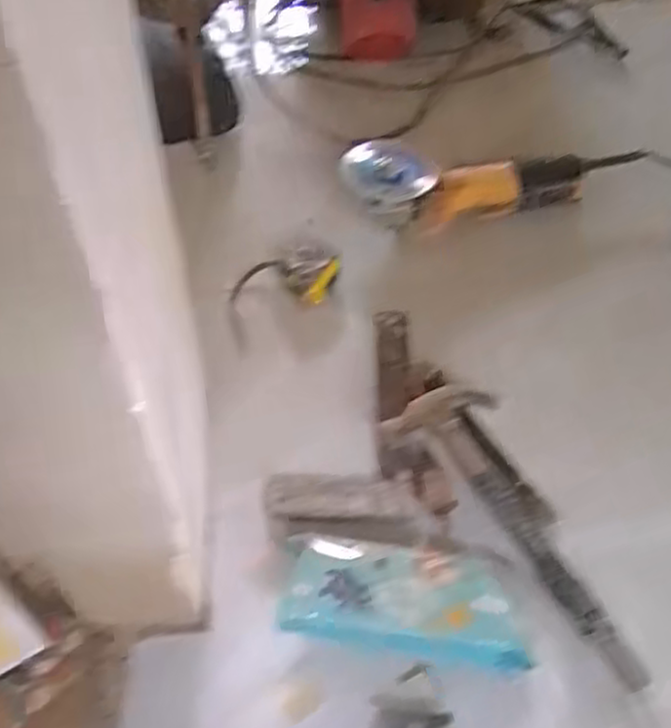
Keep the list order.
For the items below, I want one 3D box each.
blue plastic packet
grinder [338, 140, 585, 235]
[{"bbox_3d":[0.051,0.180,0.581,0.180,0.047,0.082,8,53,2],"label":"blue plastic packet"},{"bbox_3d":[0.148,-0.199,0.837,0.271,0.098,0.092,-12,55,-13],"label":"grinder"}]

